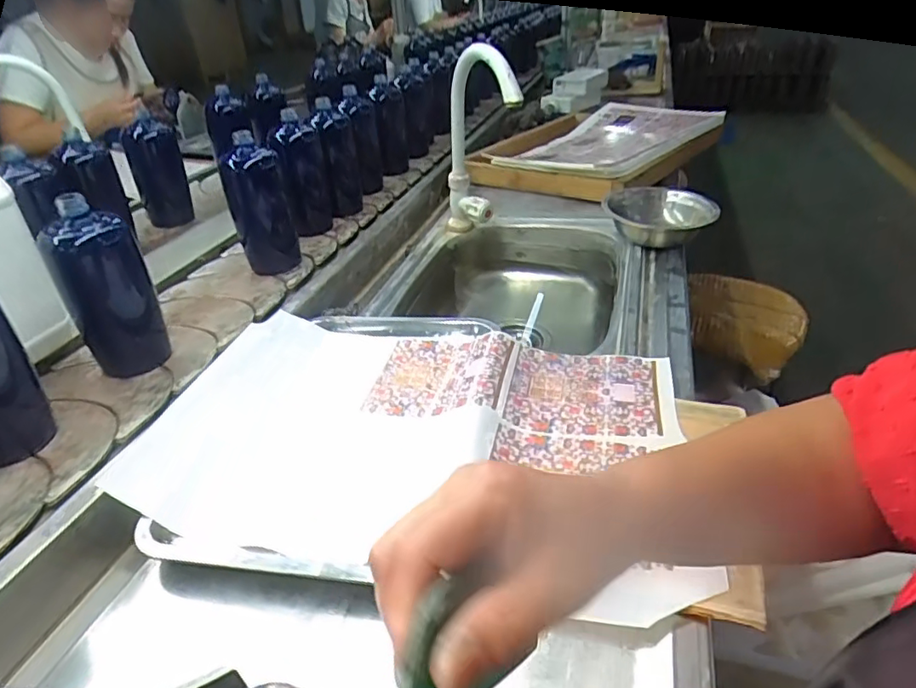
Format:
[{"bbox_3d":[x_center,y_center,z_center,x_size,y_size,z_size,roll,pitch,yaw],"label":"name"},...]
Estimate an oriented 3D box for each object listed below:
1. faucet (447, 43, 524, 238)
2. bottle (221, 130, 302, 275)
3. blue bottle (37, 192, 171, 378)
[{"bbox_3d":[0.026,-0.302,0.870,0.066,0.330,0.117,-16,59,-19],"label":"faucet"},{"bbox_3d":[-0.287,-0.208,0.820,0.076,0.177,0.076,-12,35,-14],"label":"bottle"},{"bbox_3d":[-0.371,-0.056,0.604,0.068,0.177,0.068,2,34,7],"label":"blue bottle"}]

